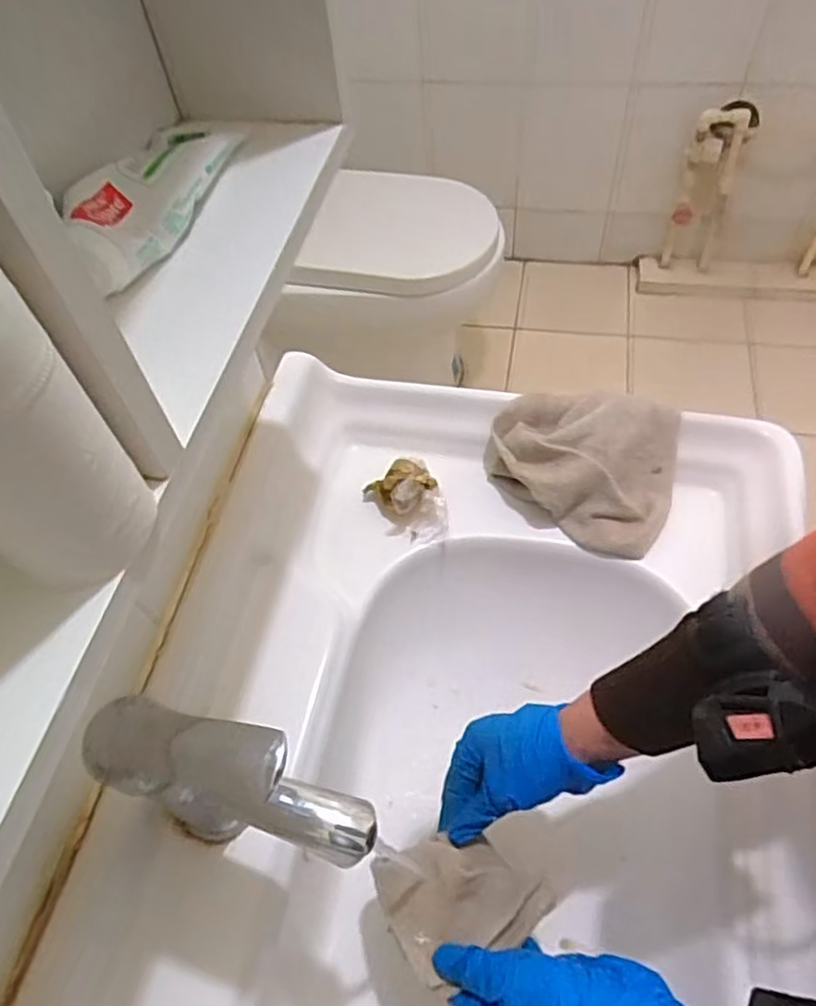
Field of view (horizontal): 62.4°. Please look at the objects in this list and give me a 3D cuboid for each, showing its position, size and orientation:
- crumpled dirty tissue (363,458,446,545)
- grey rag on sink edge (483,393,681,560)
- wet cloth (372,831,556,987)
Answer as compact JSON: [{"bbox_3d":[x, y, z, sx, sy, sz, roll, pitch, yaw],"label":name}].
[{"bbox_3d":[0.000,-0.001,0.613,0.057,0.049,0.073,-23,57,-11],"label":"crumpled dirty tissue"},{"bbox_3d":[0.161,-0.041,0.621,0.166,0.060,0.133,23,60,19],"label":"grey rag on sink edge"},{"bbox_3d":[0.037,0.265,0.461,0.104,0.046,0.076,-23,57,-11],"label":"wet cloth"}]

